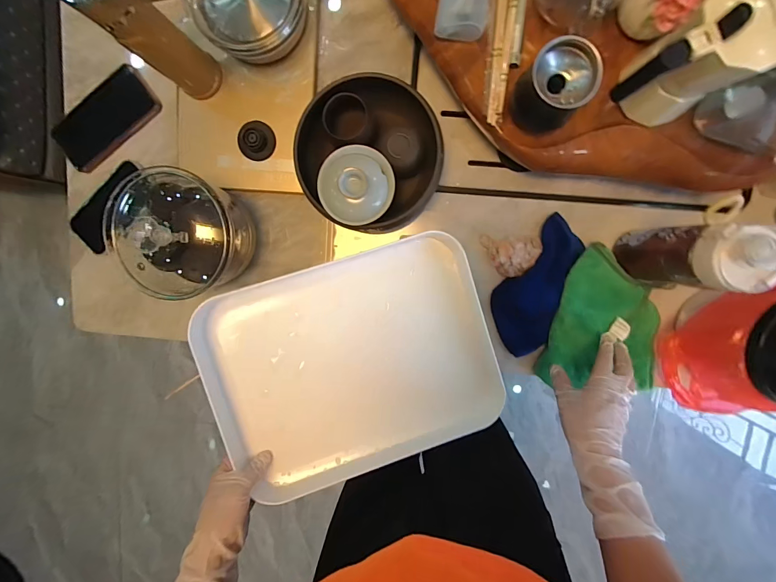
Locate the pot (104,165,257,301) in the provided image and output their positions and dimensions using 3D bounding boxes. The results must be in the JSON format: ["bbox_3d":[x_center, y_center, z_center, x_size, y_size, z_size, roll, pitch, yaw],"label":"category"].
[{"bbox_3d":[-0.272,-0.072,0.471,0.155,0.107,0.150,0,98,3],"label":"pot"}]

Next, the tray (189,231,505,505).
[{"bbox_3d":[-0.039,0.093,0.438,0.328,0.052,0.263,-17,91,-4],"label":"tray"}]

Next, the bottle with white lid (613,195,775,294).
[{"bbox_3d":[0.348,-0.047,0.401,0.062,0.172,0.090,7,98,2],"label":"bottle with white lid"}]

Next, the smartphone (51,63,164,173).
[{"bbox_3d":[-0.410,-0.249,0.512,0.156,0.016,0.076,-39,98,-1],"label":"smartphone"}]

